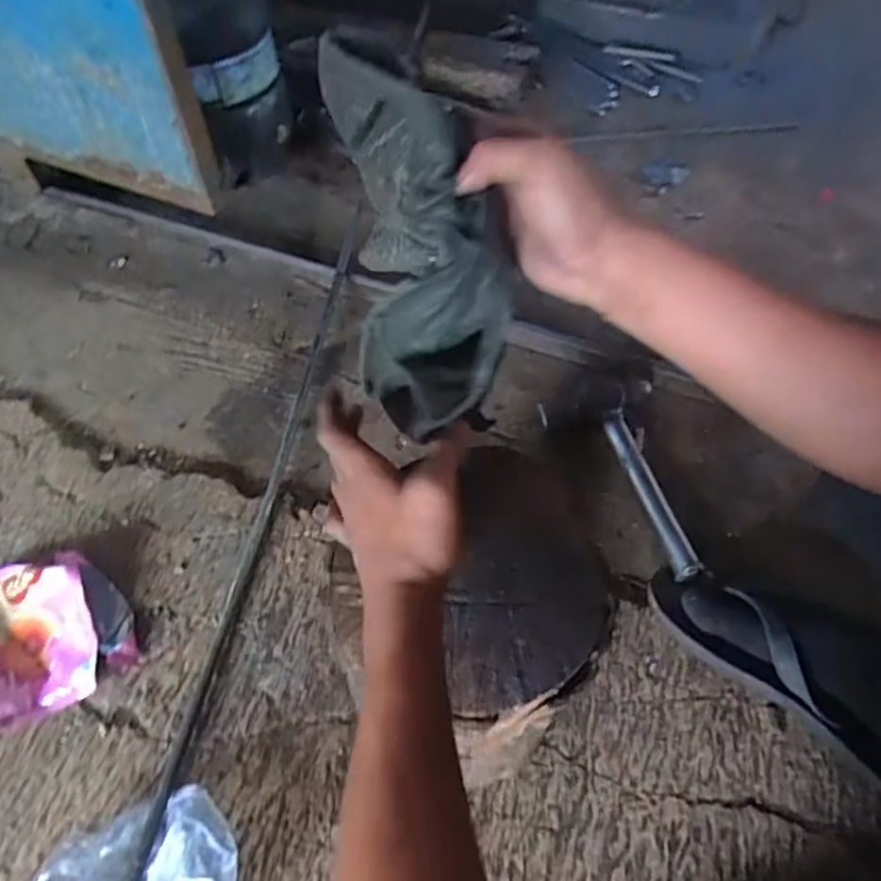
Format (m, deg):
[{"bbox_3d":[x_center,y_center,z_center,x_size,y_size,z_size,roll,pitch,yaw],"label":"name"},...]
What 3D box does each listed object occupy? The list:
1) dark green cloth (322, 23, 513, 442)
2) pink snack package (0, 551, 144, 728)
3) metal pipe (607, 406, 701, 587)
[{"bbox_3d":[-0.010,-0.106,0.381,0.090,0.230,0.079,-13,32,-7],"label":"dark green cloth"},{"bbox_3d":[-0.379,0.175,0.612,0.144,0.036,0.162,-27,60,-15],"label":"pink snack package"},{"bbox_3d":[0.214,0.048,0.660,0.028,0.020,0.194,-12,57,-6],"label":"metal pipe"}]

